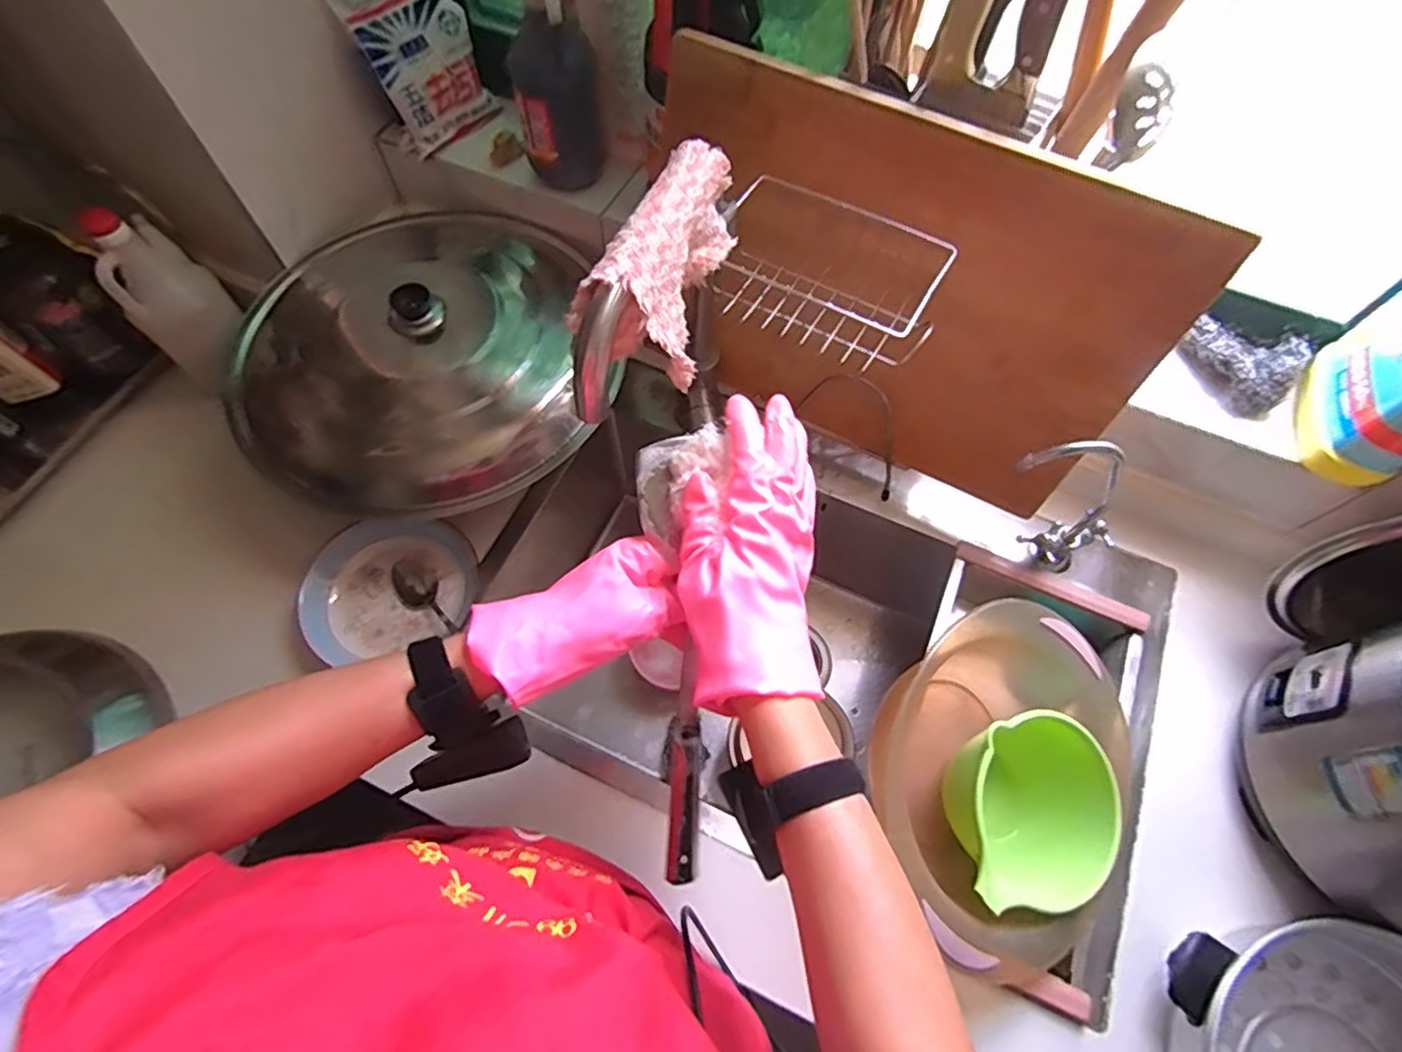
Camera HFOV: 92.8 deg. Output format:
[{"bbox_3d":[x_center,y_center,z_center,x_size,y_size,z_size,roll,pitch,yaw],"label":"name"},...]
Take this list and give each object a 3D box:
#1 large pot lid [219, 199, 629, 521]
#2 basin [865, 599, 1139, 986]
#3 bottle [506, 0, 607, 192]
[{"bbox_3d":[-0.292,-0.199,0.721,0.383,0.121,0.367,1,65,-1],"label":"large pot lid"},{"bbox_3d":[0.255,0.230,0.617,0.279,0.123,0.294,5,76,-22],"label":"basin"},{"bbox_3d":[-0.148,-0.455,0.681,0.084,0.229,0.080,-7,65,-5],"label":"bottle"}]

